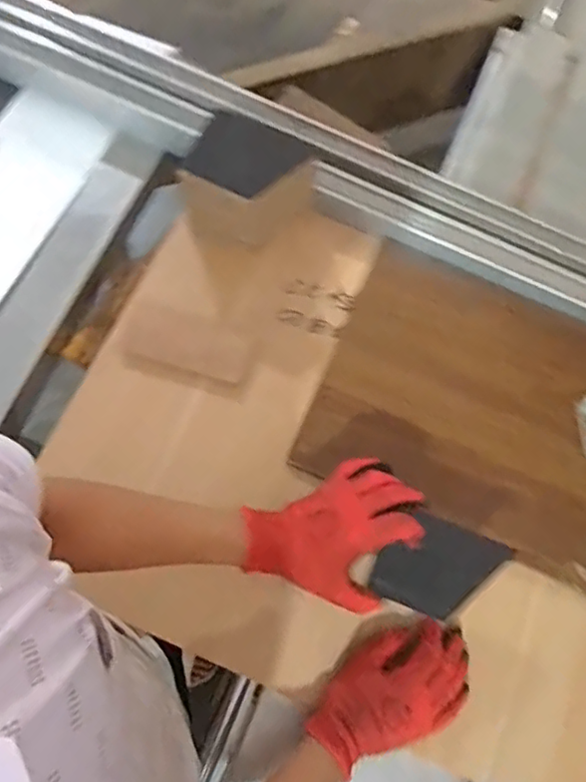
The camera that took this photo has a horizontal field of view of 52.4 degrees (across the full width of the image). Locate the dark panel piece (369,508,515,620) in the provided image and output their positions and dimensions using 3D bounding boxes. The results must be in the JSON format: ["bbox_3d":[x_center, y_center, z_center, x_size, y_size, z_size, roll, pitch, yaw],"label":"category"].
[{"bbox_3d":[0.146,0.176,0.593,0.112,0.008,0.093,24,94,1],"label":"dark panel piece"}]

